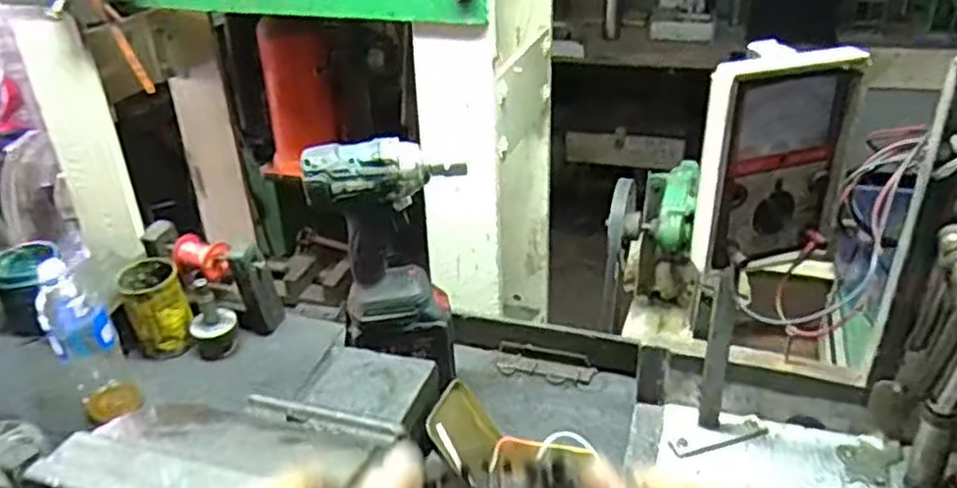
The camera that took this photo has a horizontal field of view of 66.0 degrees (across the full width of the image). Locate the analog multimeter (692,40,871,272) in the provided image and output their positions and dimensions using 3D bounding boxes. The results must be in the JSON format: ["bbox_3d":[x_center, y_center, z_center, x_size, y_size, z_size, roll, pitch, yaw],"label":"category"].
[{"bbox_3d":[0.235,-0.072,0.602,0.121,0.164,0.057,-13,32,-20],"label":"analog multimeter"}]

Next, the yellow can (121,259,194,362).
[{"bbox_3d":[-0.423,0.086,0.976,0.072,0.110,0.071,-1,29,0],"label":"yellow can"}]

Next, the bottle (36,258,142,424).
[{"bbox_3d":[-0.451,0.110,0.848,0.068,0.211,0.065,-18,34,-28],"label":"bottle"}]

